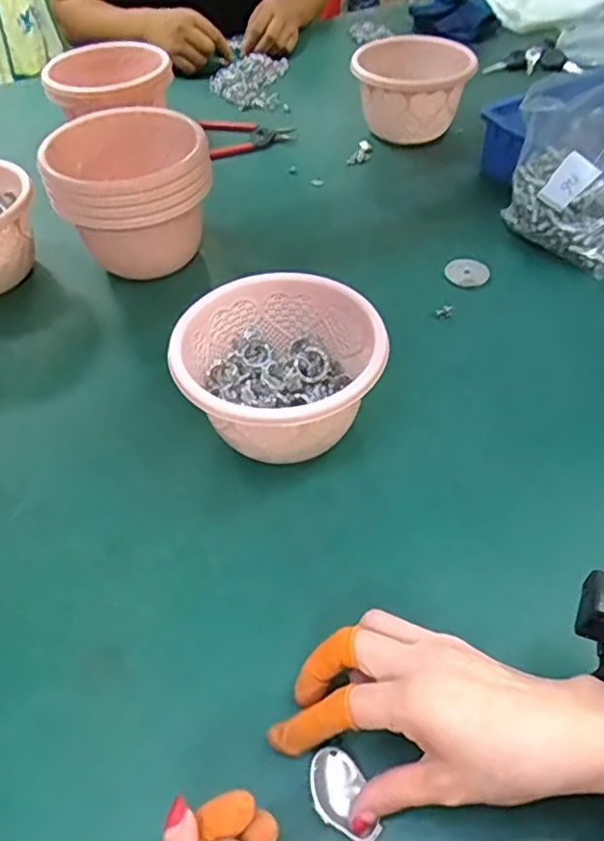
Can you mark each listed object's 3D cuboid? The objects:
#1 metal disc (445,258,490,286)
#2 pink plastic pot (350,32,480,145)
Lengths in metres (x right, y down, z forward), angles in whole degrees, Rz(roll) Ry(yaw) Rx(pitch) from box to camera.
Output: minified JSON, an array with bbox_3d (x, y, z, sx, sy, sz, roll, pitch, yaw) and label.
[{"bbox_3d":[0.167,-0.150,0.630,0.042,0.005,0.041,7,49,9],"label":"metal disc"},{"bbox_3d":[0.141,-0.421,0.804,0.141,0.091,0.159,11,50,12],"label":"pink plastic pot"}]

